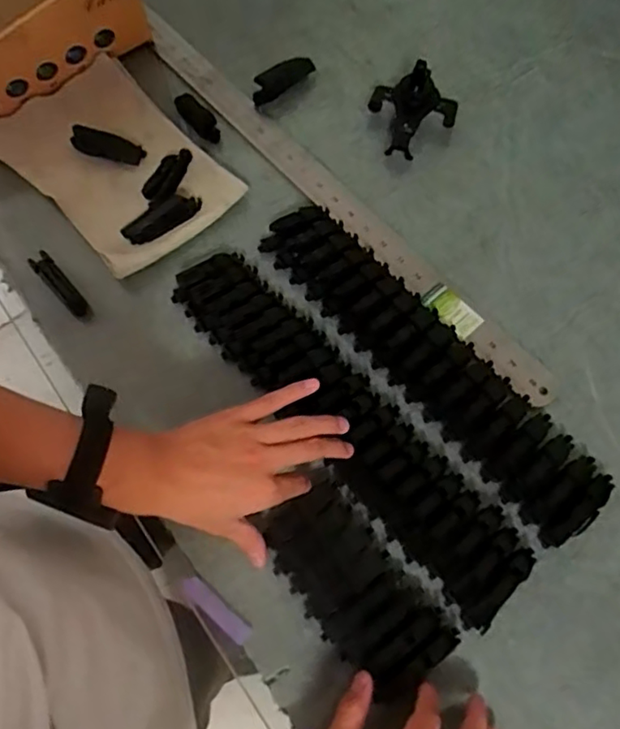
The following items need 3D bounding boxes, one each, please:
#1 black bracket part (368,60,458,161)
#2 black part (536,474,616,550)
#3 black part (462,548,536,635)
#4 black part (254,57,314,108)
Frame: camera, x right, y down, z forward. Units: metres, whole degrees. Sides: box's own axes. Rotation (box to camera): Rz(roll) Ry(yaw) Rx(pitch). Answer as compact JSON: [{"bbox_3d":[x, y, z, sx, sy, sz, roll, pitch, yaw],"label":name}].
[{"bbox_3d":[0.108,-0.274,0.650,0.095,0.056,0.089,15,68,8],"label":"black bracket part"},{"bbox_3d":[0.227,0.124,0.504,0.082,0.030,0.025,-35,71,-12],"label":"black part"},{"bbox_3d":[0.155,0.182,0.484,0.080,0.029,0.019,-43,72,-15],"label":"black part"},{"bbox_3d":[-0.030,-0.332,0.696,0.080,0.031,0.020,-28,69,-10],"label":"black part"}]

